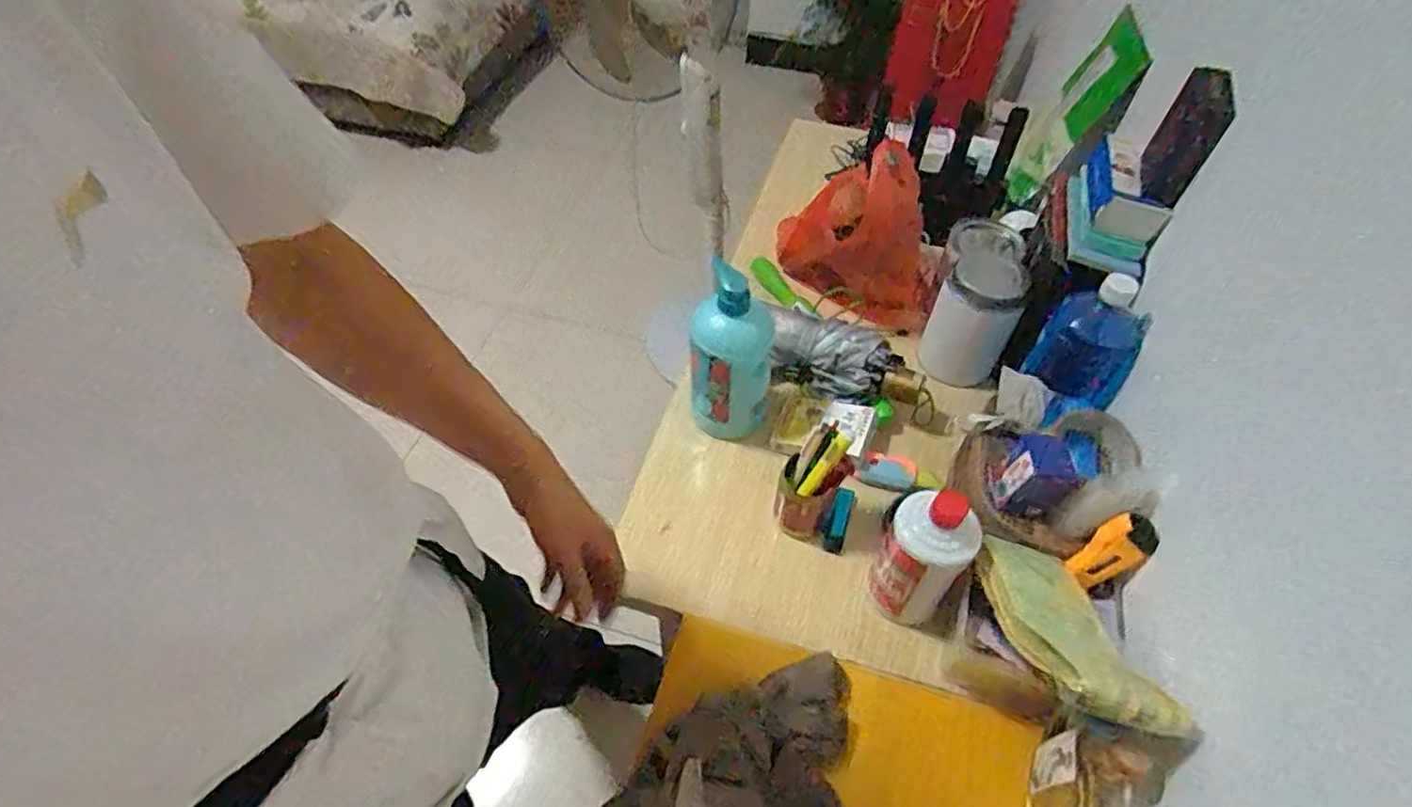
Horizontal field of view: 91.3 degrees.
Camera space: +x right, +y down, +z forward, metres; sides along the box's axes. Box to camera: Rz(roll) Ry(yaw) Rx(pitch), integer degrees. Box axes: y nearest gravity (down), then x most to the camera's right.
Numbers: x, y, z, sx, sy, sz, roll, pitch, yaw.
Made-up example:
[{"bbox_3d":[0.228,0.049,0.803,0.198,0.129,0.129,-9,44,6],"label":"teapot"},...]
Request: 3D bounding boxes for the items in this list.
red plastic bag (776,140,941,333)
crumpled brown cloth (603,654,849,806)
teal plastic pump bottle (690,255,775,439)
[{"bbox_3d":[0.207,-0.233,0.932,0.243,0.223,0.075,24,56,18],"label":"red plastic bag"},{"bbox_3d":[0.048,0.352,0.613,0.241,0.057,0.180,-19,54,-14],"label":"crumpled brown cloth"},{"bbox_3d":[0.028,-0.042,0.804,0.093,0.224,0.098,5,52,4],"label":"teal plastic pump bottle"}]

